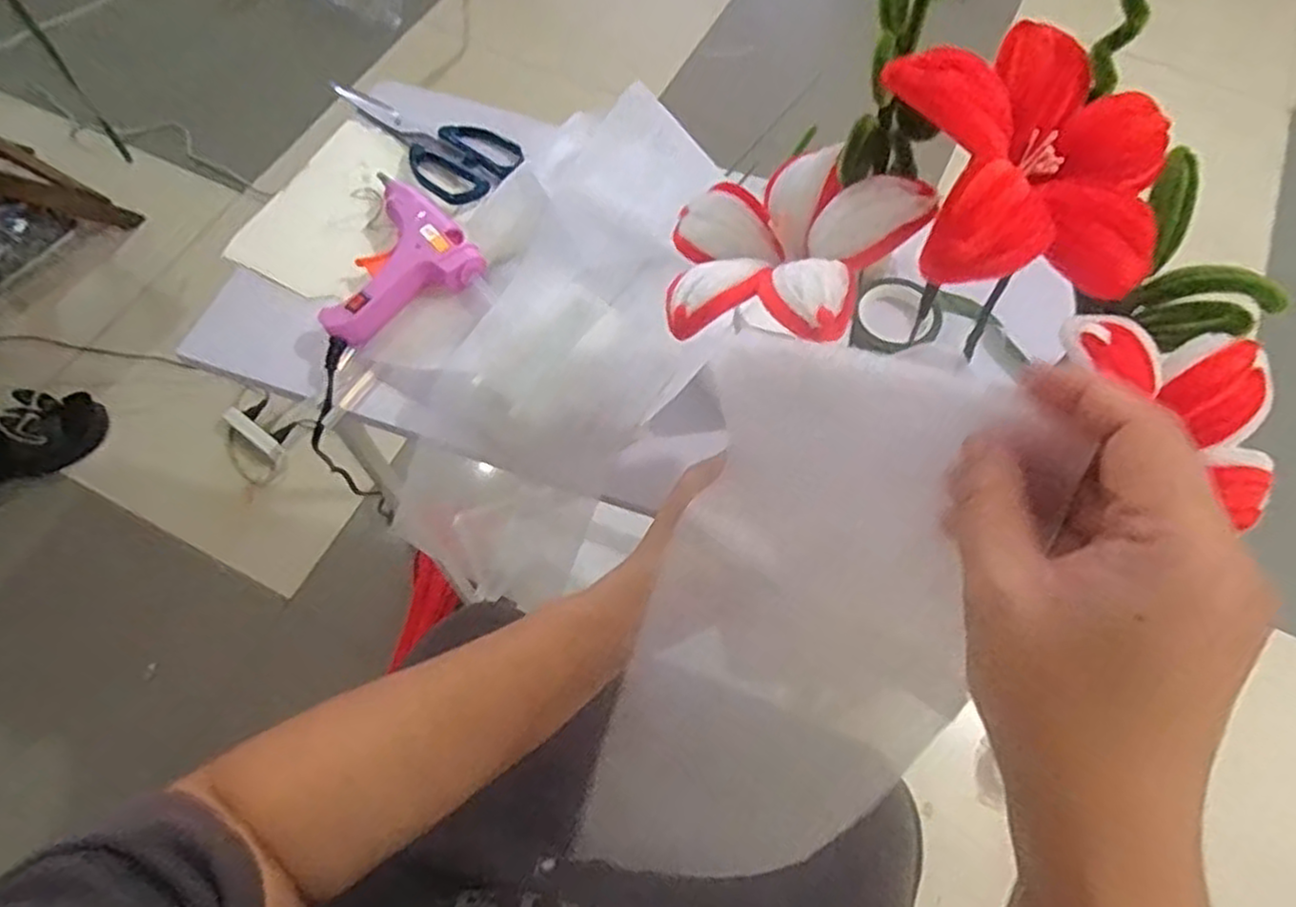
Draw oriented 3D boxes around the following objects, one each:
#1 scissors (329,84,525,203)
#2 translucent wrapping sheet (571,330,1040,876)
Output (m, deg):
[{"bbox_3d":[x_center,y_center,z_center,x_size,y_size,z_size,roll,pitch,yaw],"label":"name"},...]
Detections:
[{"bbox_3d":[-0.167,-0.242,0.567,0.171,0.021,0.062,39,69,18],"label":"scissors"},{"bbox_3d":[0.059,0.098,0.324,0.127,0.289,0.034,20,23,10],"label":"translucent wrapping sheet"}]

